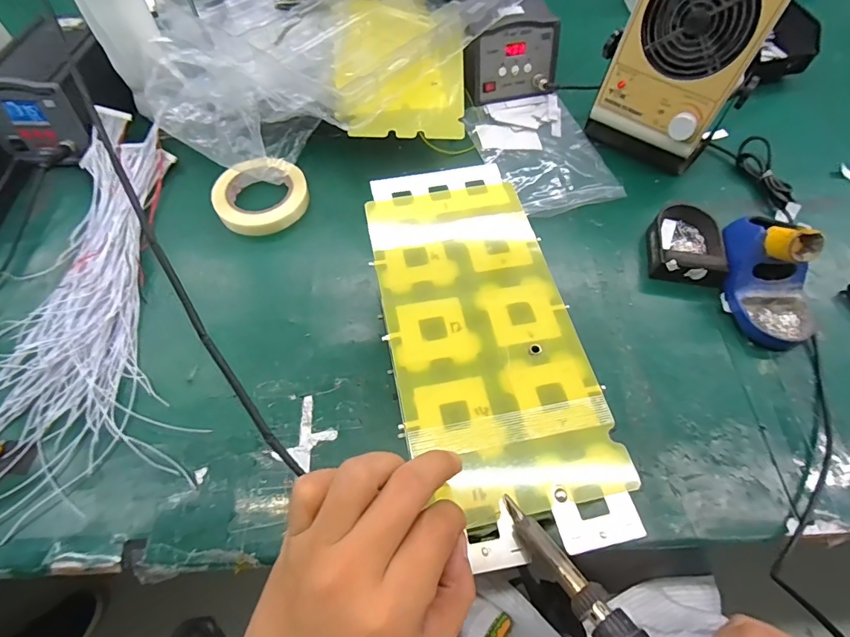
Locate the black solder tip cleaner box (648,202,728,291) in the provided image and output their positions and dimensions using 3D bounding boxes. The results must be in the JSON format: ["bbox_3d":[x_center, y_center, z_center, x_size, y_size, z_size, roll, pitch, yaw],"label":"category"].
[{"bbox_3d":[0.316,-0.094,0.541,0.080,0.034,0.105,13,64,7],"label":"black solder tip cleaner box"}]

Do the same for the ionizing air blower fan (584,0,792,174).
[{"bbox_3d":[0.313,-0.317,0.539,0.158,0.241,0.114,38,69,18],"label":"ionizing air blower fan"}]

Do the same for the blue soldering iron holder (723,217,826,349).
[{"bbox_3d":[0.382,-0.050,0.489,0.086,0.080,0.150,-12,63,-5],"label":"blue soldering iron holder"}]

